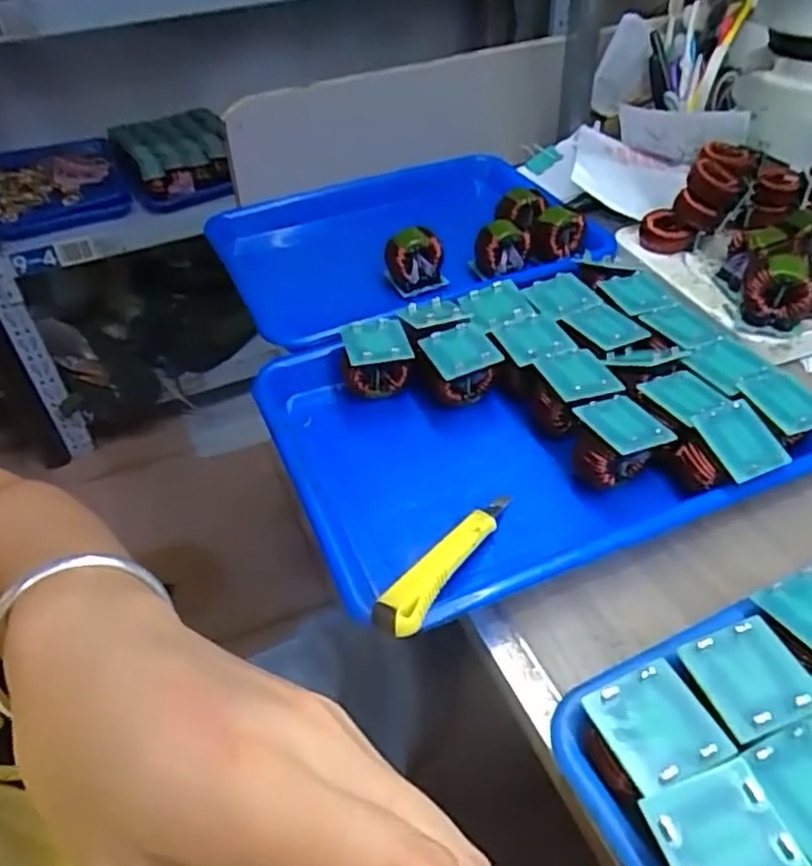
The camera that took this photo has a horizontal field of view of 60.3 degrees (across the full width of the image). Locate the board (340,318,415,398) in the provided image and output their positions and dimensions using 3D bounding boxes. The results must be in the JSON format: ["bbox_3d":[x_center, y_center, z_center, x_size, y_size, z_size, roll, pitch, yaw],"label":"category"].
[{"bbox_3d":[-0.022,-0.052,0.509,0.045,0.047,0.051,-14,45,-10],"label":"board"}]

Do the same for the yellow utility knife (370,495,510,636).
[{"bbox_3d":[0.026,0.067,0.392,0.022,0.010,0.142,21,31,24],"label":"yellow utility knife"}]

